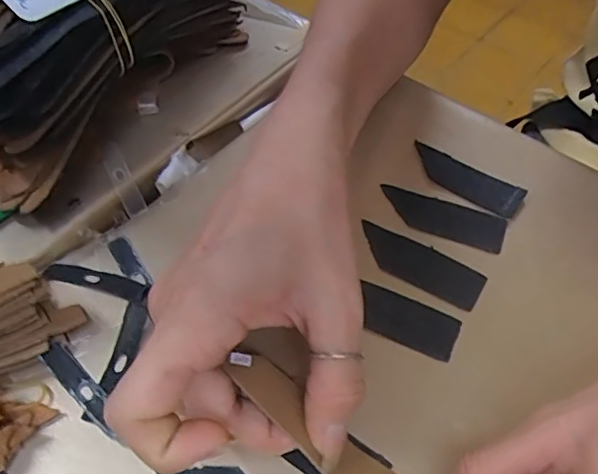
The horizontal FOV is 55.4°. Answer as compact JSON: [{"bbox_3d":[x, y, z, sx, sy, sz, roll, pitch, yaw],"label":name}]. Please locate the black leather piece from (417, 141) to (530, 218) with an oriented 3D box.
[{"bbox_3d":[0.089,-0.031,0.307,0.064,0.004,0.024,29,57,20],"label":"black leather piece"}]

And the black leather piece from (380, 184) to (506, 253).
[{"bbox_3d":[0.073,-0.011,0.292,0.064,0.004,0.025,20,55,14],"label":"black leather piece"}]

